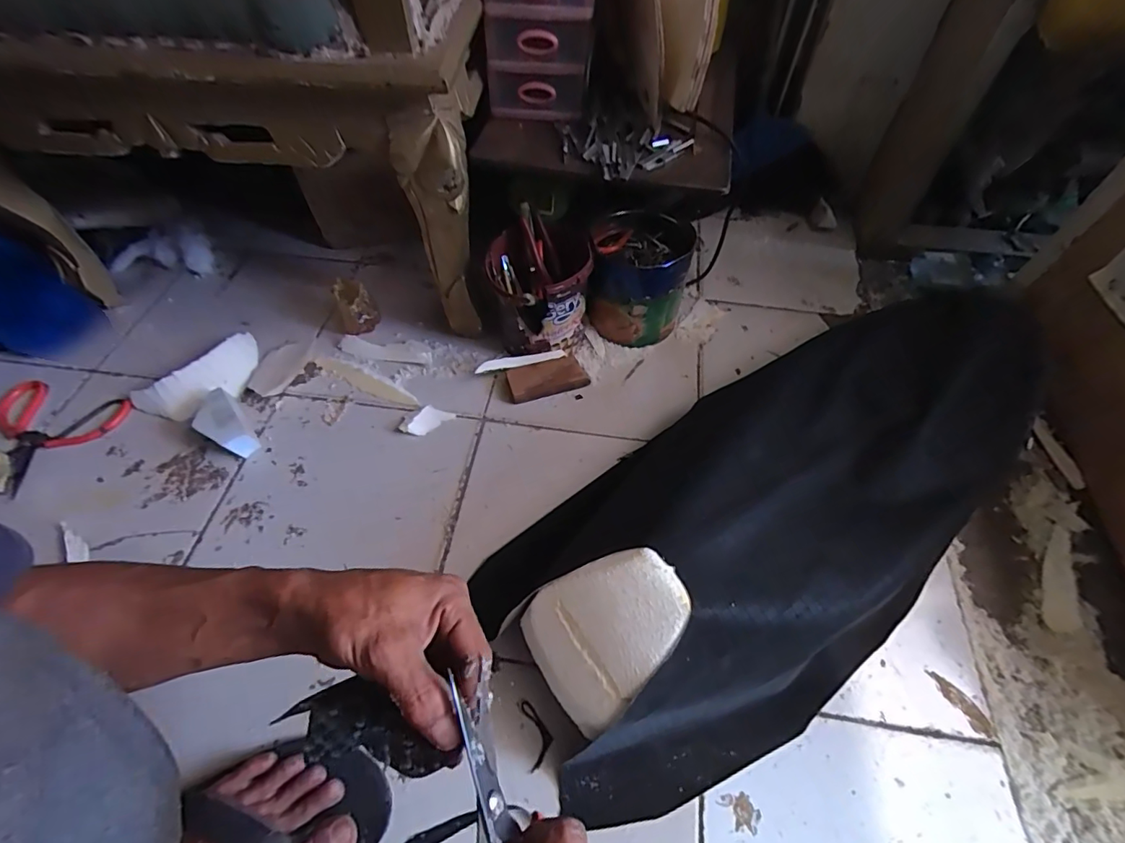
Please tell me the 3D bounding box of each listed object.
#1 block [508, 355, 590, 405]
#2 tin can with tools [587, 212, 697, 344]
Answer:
[{"bbox_3d":[-0.023,-0.064,0.728,0.109,0.024,0.053,-15,58,-9],"label":"block"},{"bbox_3d":[0.112,-0.213,0.760,0.134,0.149,0.144,0,56,0],"label":"tin can with tools"}]

